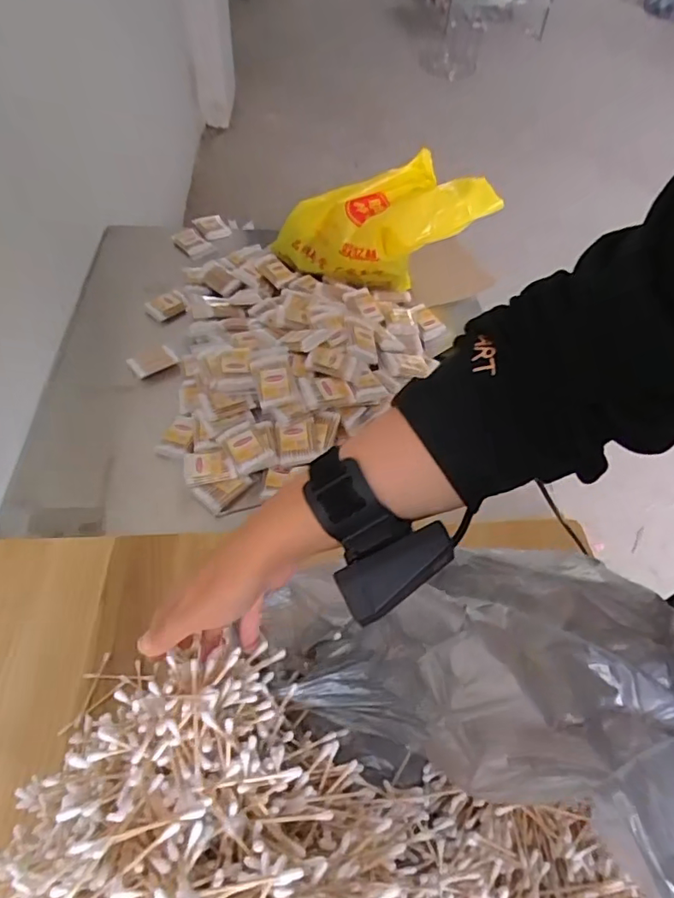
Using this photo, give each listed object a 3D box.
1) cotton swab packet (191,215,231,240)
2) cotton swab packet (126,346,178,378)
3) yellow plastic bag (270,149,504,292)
[{"bbox_3d":[-0.283,-0.507,1.220,0.067,0.020,0.097,-20,56,-20],"label":"cotton swab packet"},{"bbox_3d":[-0.320,-0.154,0.922,0.072,0.008,0.057,-31,60,-26],"label":"cotton swab packet"},{"bbox_3d":[0.090,-0.431,1.037,0.384,0.188,0.164,-9,53,-12],"label":"yellow plastic bag"}]

